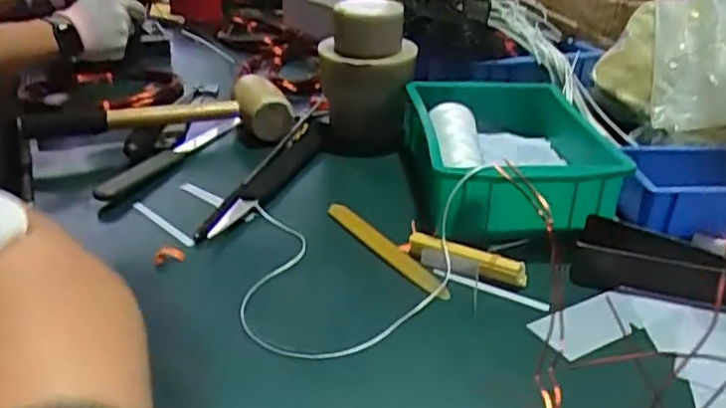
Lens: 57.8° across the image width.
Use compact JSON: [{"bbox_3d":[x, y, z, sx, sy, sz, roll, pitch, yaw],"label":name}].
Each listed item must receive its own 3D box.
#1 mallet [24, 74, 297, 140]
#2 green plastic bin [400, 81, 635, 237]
[{"bbox_3d":[-0.218,-0.092,0.701,0.276,0.056,0.078,-7,30,-16],"label":"mallet"},{"bbox_3d":[0.137,-0.049,0.626,0.181,0.067,0.222,3,29,1],"label":"green plastic bin"}]

